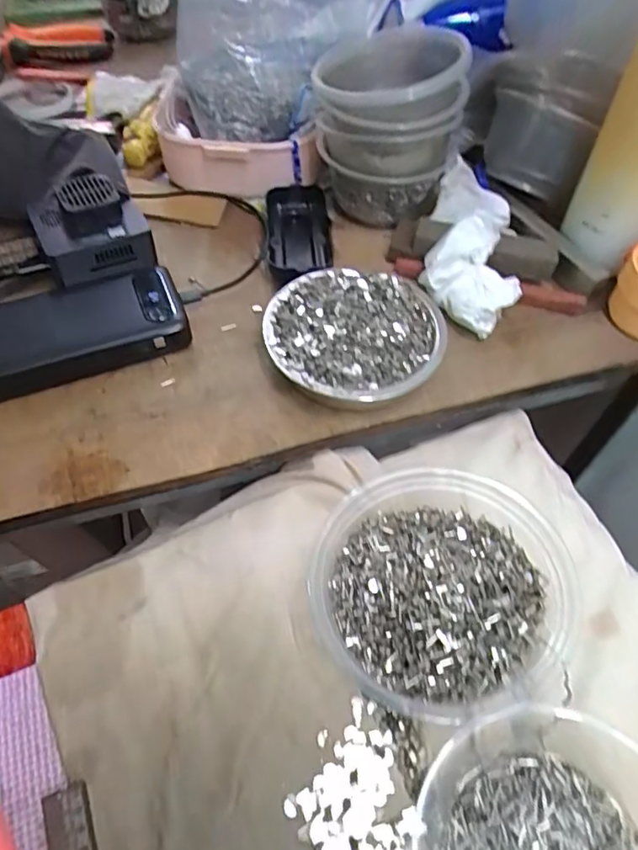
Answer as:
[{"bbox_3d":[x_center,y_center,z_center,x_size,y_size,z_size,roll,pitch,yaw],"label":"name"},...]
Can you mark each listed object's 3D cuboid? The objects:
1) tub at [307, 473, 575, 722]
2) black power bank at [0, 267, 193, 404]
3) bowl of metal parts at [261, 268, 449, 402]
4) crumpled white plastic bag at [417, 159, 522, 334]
[{"bbox_3d":[0.068,0.092,0.312,0.140,0.044,0.128,1,54,-1],"label":"tub"},{"bbox_3d":[-0.176,-0.067,0.397,0.157,0.026,0.078,-16,56,-13],"label":"black power bank"},{"bbox_3d":[0.024,-0.057,0.395,0.119,0.032,0.111,1,54,-1],"label":"bowl of metal parts"},{"bbox_3d":[0.123,-0.144,0.448,0.072,0.051,0.162,12,56,6],"label":"crumpled white plastic bag"}]

